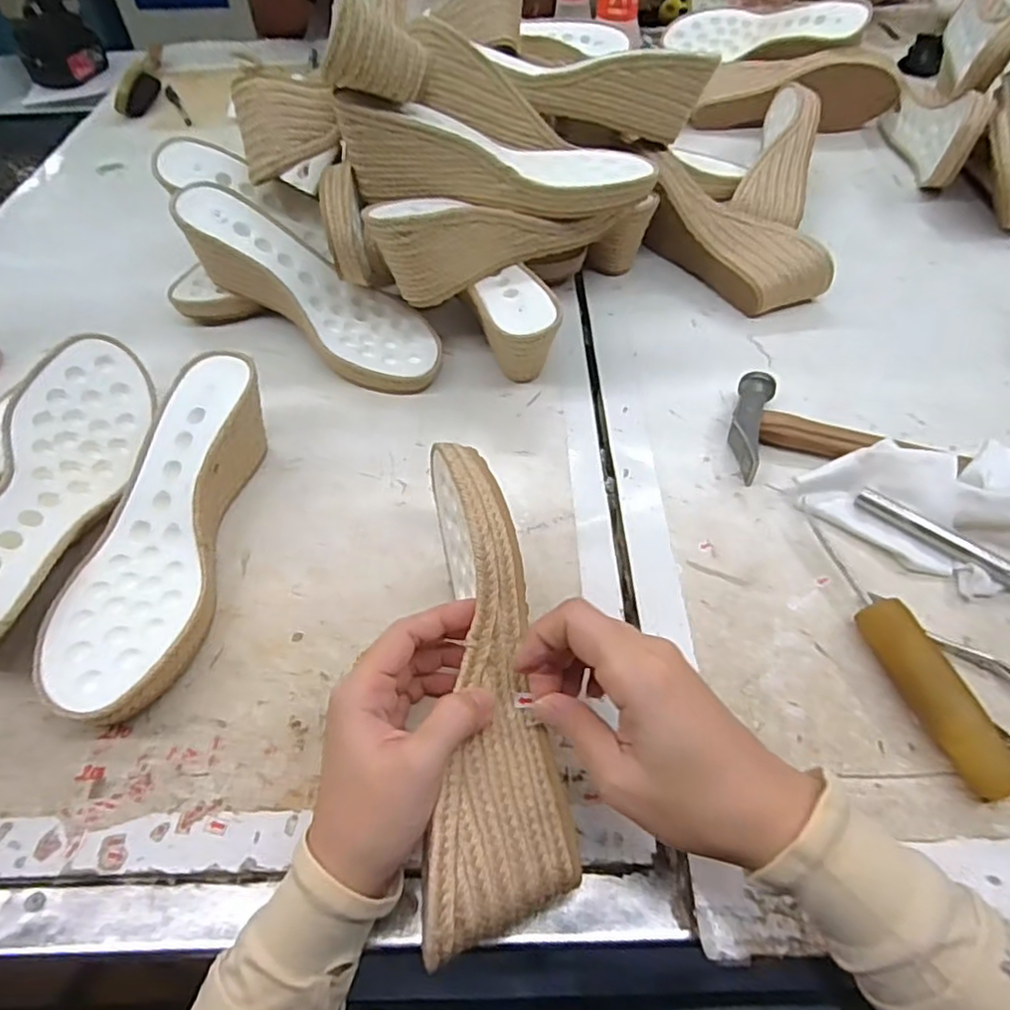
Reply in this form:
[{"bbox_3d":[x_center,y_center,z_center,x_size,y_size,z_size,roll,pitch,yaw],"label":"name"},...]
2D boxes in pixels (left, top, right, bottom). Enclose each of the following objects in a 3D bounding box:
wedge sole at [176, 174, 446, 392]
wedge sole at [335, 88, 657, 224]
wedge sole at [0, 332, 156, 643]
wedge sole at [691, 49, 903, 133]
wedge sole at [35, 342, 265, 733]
[{"bbox_3d":[-0.161,-0.171,0.535,0.245,0.052,0.074,36,61,-1],"label":"wedge sole"},{"bbox_3d":[-0.005,-0.271,0.505,0.237,0.065,0.090,5,53,-8],"label":"wedge sole"},{"bbox_3d":[-0.293,-0.009,0.409,0.065,0.071,0.234,1,53,2],"label":"wedge sole"},{"bbox_3d":[0.341,-0.490,0.766,0.234,0.076,0.064,10,54,9],"label":"wedge sole"},{"bbox_3d":[-0.215,0.013,0.403,0.080,0.061,0.237,2,53,3],"label":"wedge sole"}]

